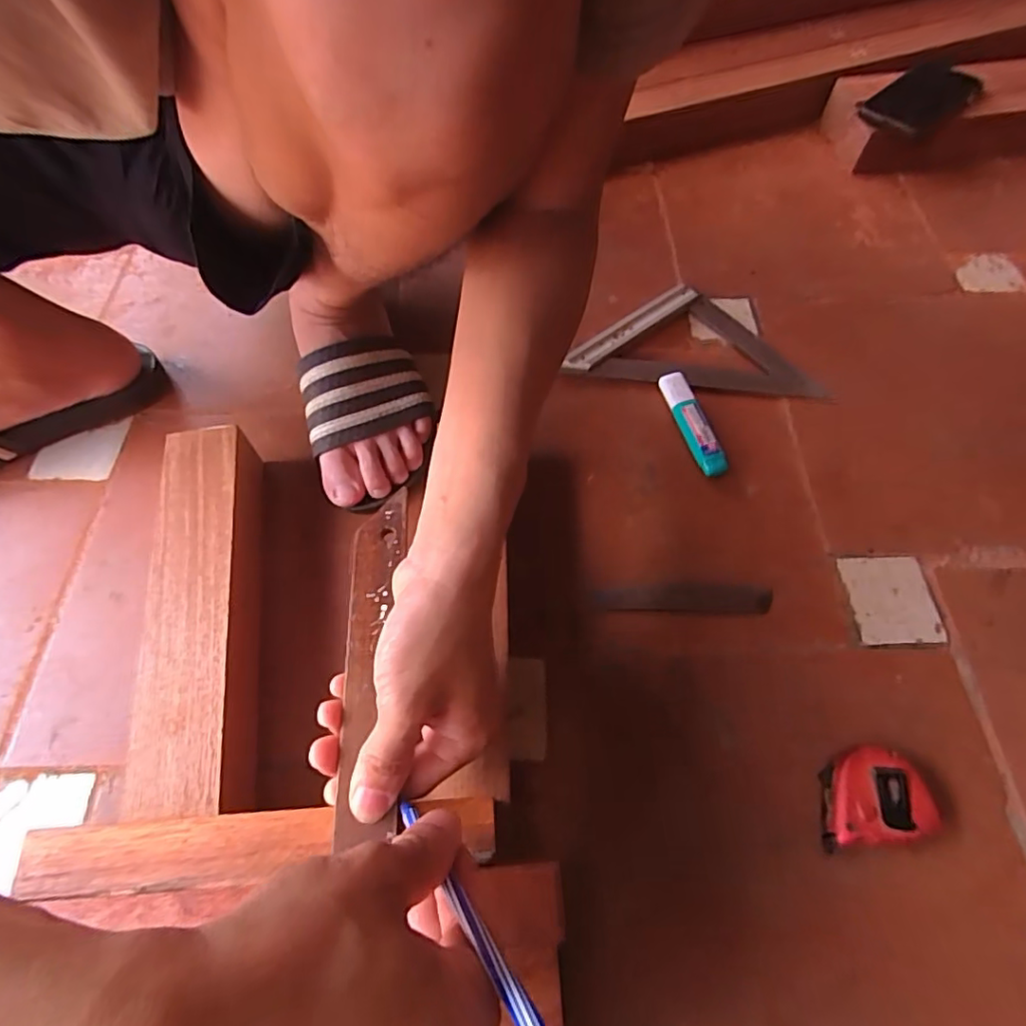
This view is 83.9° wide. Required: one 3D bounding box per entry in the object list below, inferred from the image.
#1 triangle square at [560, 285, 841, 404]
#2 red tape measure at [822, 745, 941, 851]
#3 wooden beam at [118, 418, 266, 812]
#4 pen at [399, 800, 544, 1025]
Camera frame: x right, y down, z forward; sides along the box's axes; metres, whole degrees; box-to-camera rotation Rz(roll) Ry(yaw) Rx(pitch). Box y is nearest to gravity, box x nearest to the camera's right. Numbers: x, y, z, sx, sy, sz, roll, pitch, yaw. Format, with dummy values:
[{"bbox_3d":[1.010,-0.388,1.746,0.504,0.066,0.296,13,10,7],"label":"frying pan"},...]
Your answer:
[{"bbox_3d":[0.178,-0.175,0.574,0.244,0.019,0.125,4,60,2],"label":"triangle square"},{"bbox_3d":[0.228,0.183,0.368,0.065,0.032,0.053,-5,60,-3],"label":"red tape measure"},{"bbox_3d":[-0.222,0.068,0.416,0.059,0.062,0.278,-9,61,-5],"label":"wooden beam"},{"bbox_3d":[-0.020,0.147,0.214,0.008,0.133,0.004,-39,112,-20],"label":"pen"}]

